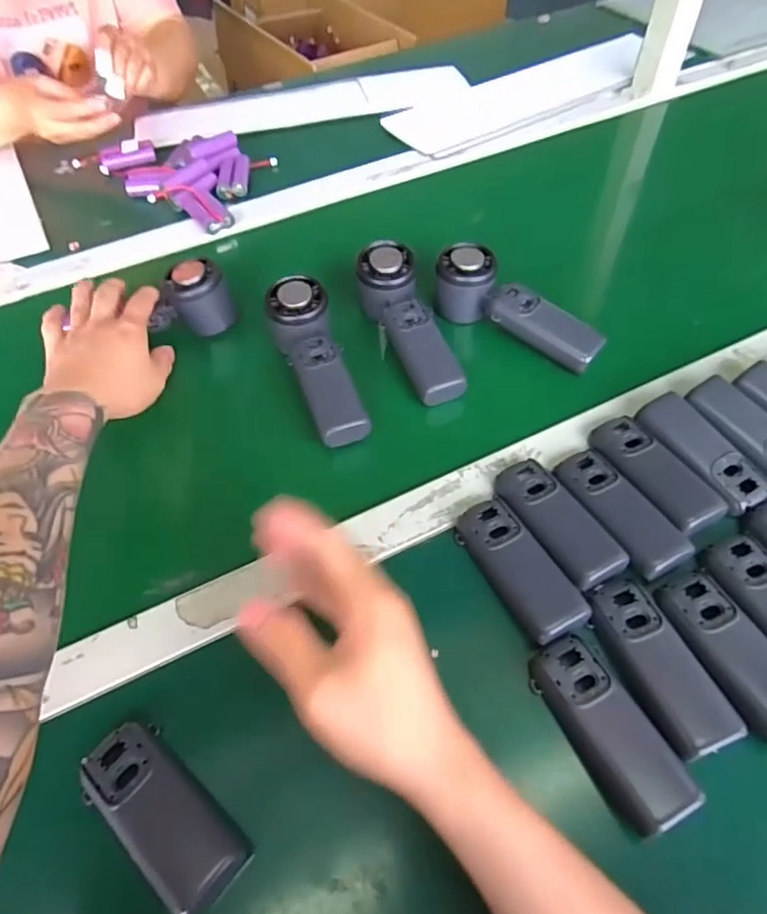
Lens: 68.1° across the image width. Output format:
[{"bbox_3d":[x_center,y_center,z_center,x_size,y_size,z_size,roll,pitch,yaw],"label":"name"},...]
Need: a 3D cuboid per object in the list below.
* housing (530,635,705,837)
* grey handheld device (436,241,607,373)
[{"bbox_3d":[0.128,0.156,0.328,0.040,0.017,0.104,-25,58,-14],"label":"housing"},{"bbox_3d":[0.119,-0.135,0.506,0.158,0.051,0.050,31,62,22],"label":"grey handheld device"}]

